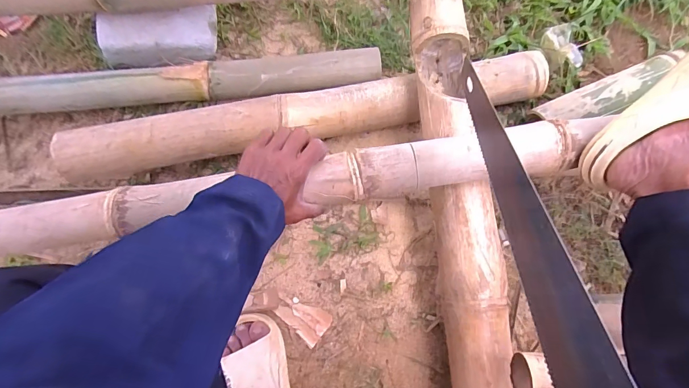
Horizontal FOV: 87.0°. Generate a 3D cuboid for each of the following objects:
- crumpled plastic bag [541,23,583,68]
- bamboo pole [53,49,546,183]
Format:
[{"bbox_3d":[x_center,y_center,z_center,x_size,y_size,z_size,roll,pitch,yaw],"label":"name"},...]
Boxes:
[{"bbox_3d":[0.430,-0.292,0.716,0.046,0.033,0.089,-21,73,-7],"label":"crumpled plastic bag"},{"bbox_3d":[-0.040,-0.140,0.618,0.836,0.078,0.078,-13,72,-4],"label":"bamboo pole"}]

